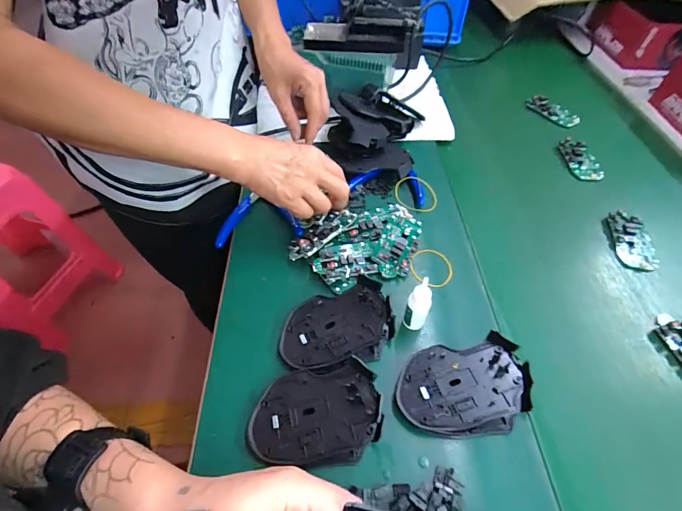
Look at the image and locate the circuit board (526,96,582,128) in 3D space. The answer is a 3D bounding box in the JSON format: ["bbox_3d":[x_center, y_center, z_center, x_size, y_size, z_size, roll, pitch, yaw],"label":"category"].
[{"bbox_3d":[0.385,-0.264,0.675,0.061,0.015,0.094,-32,59,-25],"label":"circuit board"}]

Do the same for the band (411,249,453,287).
[{"bbox_3d":[0.106,0.014,0.443,0.050,0.009,0.053,0,53,0],"label":"band"}]

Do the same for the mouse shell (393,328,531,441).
[{"bbox_3d":[0.110,0.118,0.338,0.118,0.031,0.080,-5,52,-7],"label":"mouse shell"}]

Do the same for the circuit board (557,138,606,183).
[{"bbox_3d":[0.376,-0.152,0.586,0.047,0.009,0.095,1,51,-2],"label":"circuit board"}]

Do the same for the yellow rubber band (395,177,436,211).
[{"bbox_3d":[0.103,-0.086,0.515,0.058,0.014,0.057,1,51,-2],"label":"yellow rubber band"}]

